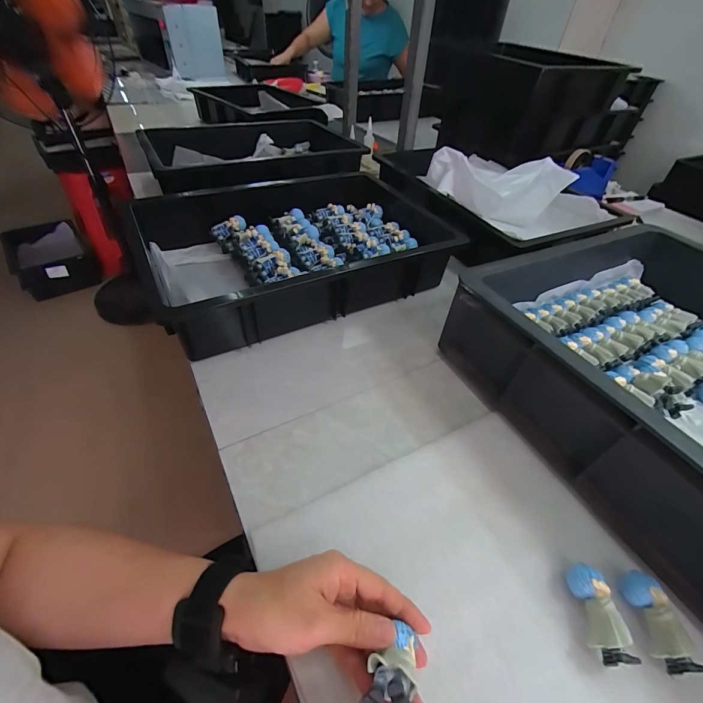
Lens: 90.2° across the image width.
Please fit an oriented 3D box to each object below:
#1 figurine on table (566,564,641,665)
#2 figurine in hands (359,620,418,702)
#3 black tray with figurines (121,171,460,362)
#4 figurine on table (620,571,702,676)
[{"bbox_3d":[0.187,0.201,0.269,0.024,0.031,0.059,2,45,-3],"label":"figurine on table"},{"bbox_3d":[0.027,0.193,0.215,0.028,0.024,0.054,28,6,23],"label":"figurine in hands"},{"bbox_3d":[-0.076,-0.172,0.576,0.451,0.097,0.319,-22,51,-25],"label":"black tray with figurines"},{"bbox_3d":[0.233,0.204,0.268,0.022,0.031,0.060,7,45,2],"label":"figurine on table"}]

